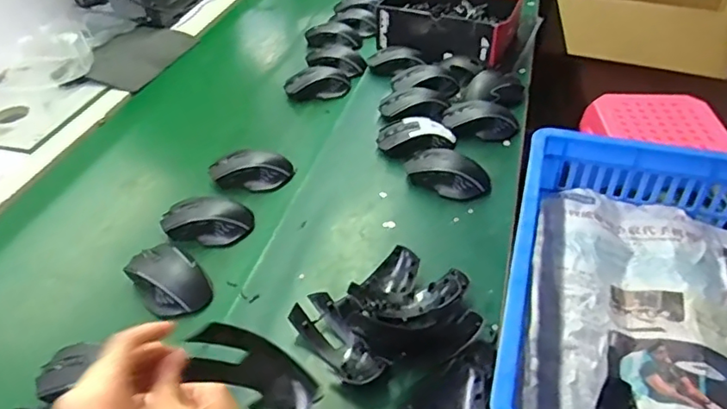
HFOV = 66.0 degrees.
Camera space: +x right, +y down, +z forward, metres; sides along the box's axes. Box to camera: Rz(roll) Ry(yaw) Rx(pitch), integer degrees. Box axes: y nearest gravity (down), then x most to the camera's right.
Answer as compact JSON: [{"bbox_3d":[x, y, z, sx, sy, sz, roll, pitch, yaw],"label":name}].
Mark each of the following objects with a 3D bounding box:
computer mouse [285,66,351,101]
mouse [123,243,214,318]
[{"bbox_3d":[-0.082,-0.216,1.001,0.112,0.034,0.061,-2,41,0],"label":"computer mouse"},{"bbox_3d":[-0.229,0.088,0.664,0.072,0.041,0.101,-31,49,-29],"label":"mouse"}]

